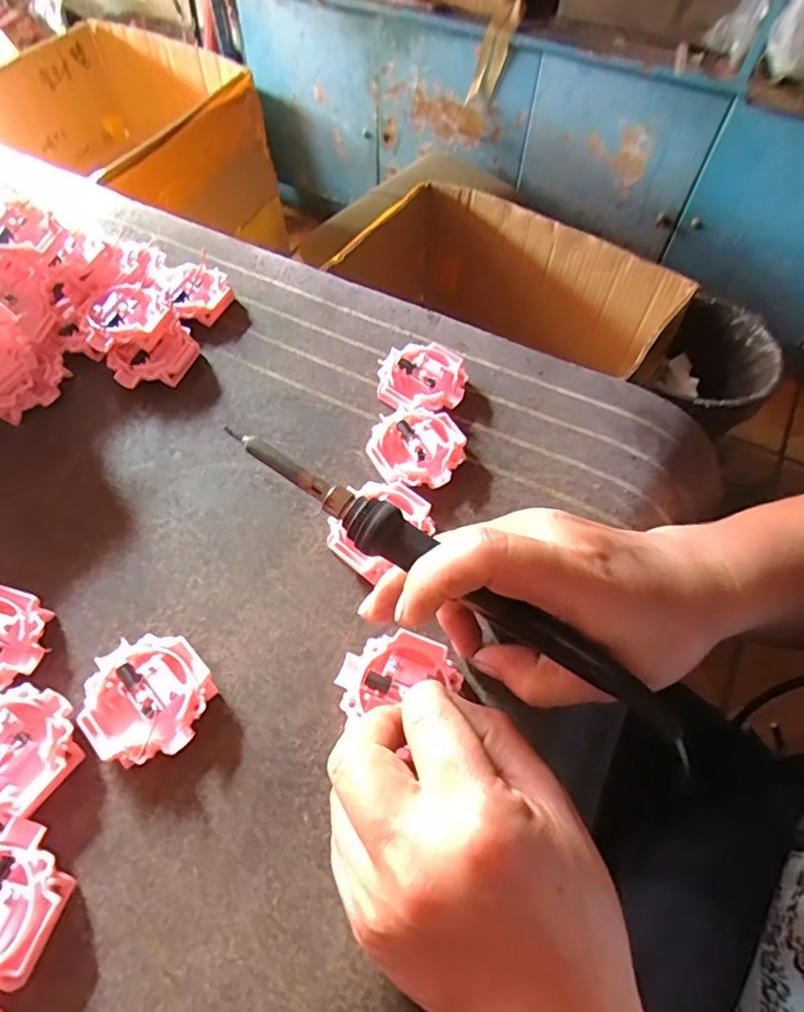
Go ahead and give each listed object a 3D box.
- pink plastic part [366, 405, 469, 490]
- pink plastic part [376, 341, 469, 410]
[{"bbox_3d":[0.008,-0.032,0.330,0.052,0.013,0.051,0,59,0],"label":"pink plastic part"},{"bbox_3d":[0.012,-0.077,0.358,0.052,0.015,0.051,5,59,3],"label":"pink plastic part"}]

